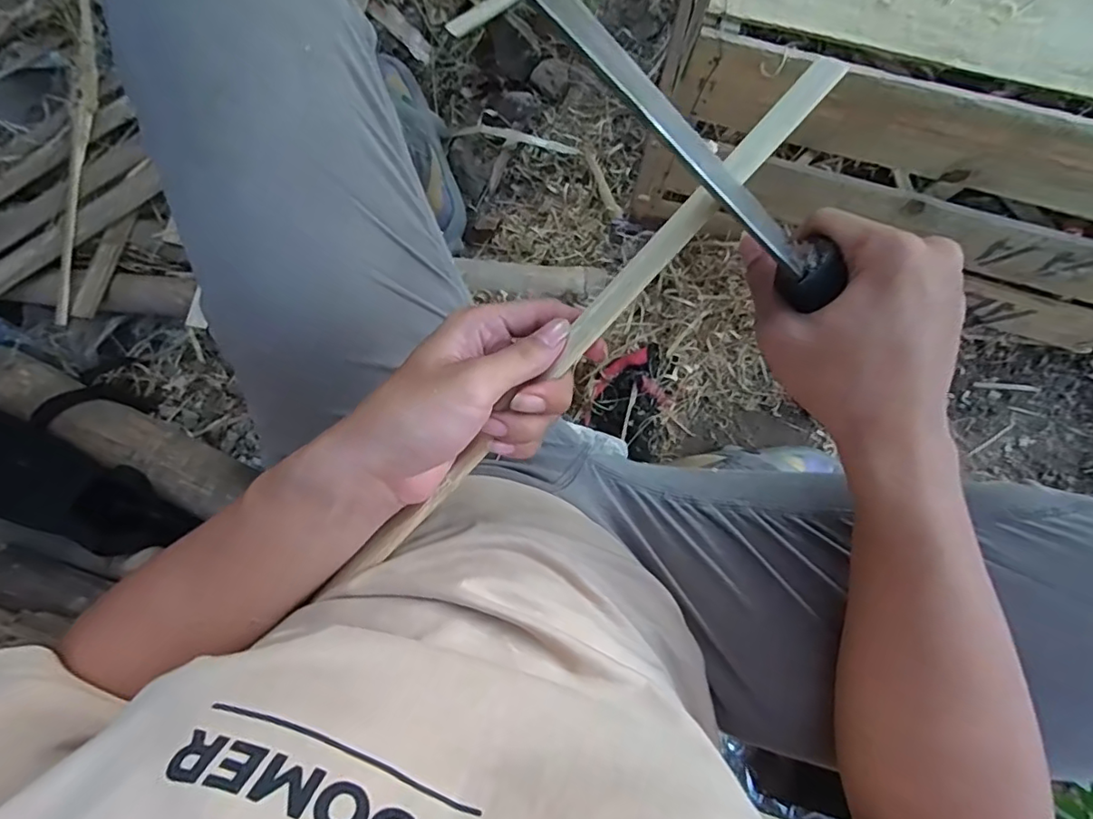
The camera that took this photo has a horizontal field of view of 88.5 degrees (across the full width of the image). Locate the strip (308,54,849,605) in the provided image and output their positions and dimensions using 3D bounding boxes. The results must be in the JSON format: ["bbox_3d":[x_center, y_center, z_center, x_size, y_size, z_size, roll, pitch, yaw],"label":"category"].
[{"bbox_3d":[0.006,-0.028,0.280,0.345,0.005,0.017,-46,63,11],"label":"strip"}]

